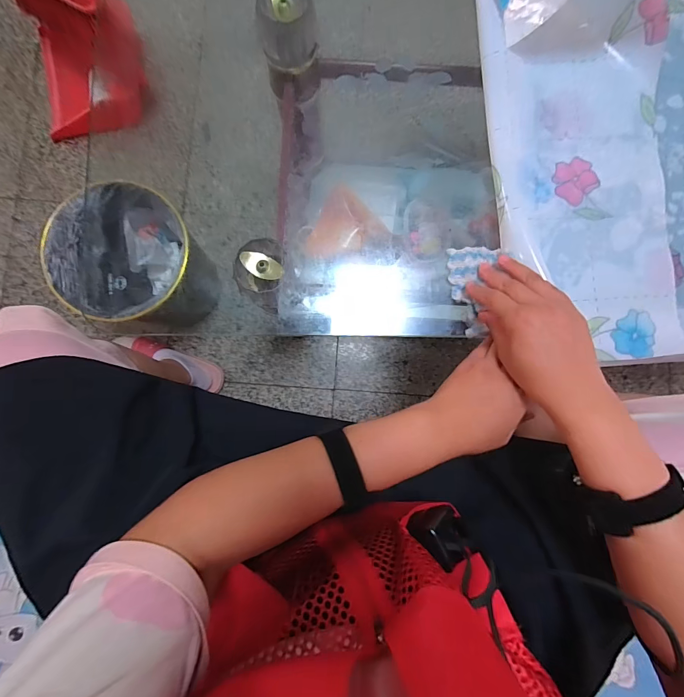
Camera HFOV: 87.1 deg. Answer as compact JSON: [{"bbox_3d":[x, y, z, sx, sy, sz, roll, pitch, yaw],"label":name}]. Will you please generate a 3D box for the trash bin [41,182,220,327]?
[{"bbox_3d":[-0.380,-0.149,0.726,0.220,0.267,0.215,0,87,1],"label":"trash bin"}]

